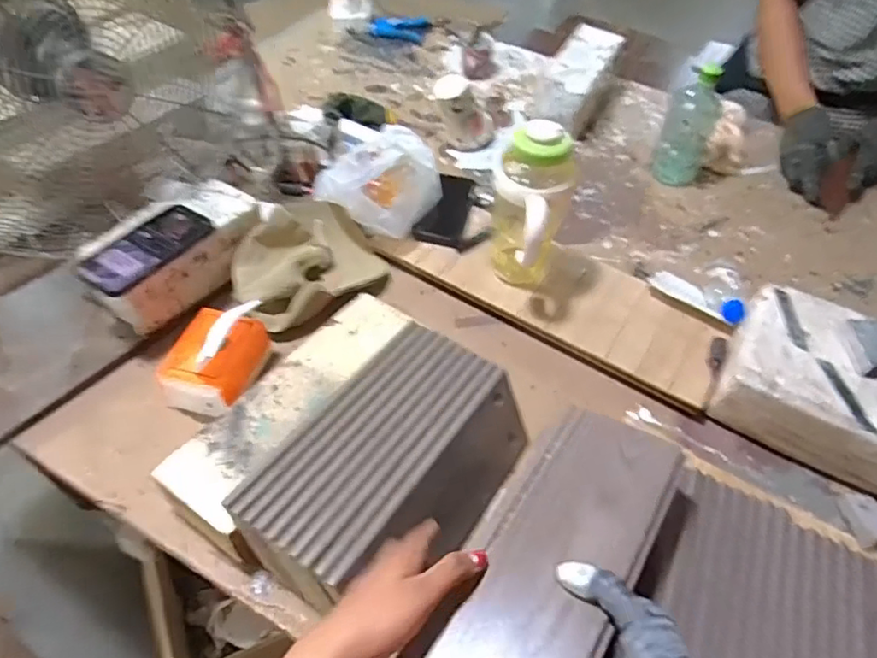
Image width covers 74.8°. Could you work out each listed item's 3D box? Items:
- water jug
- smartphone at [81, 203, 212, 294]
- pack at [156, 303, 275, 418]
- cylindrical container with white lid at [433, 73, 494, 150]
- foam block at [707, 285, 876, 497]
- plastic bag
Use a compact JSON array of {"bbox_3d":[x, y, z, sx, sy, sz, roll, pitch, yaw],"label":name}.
[{"bbox_3d":[0.119,-0.148,0.771,0.095,0.235,0.145,15,53,8],"label":"water jug"},{"bbox_3d":[-0.371,-0.104,0.731,0.070,0.014,0.159,27,52,14],"label":"smartphone"},{"bbox_3d":[-0.275,0.026,0.703,0.095,0.084,0.142,10,53,4],"label":"pack"},{"bbox_3d":[0.045,-0.409,1.088,0.083,0.164,0.069,-40,61,4],"label":"cylindrical container with white lid"},{"bbox_3d":[0.503,0.079,0.732,0.255,0.104,0.192,28,56,17],"label":"foam block"},{"bbox_3d":[-0.092,-0.222,0.859,0.188,0.147,0.092,2,53,-2],"label":"plastic bag"}]

